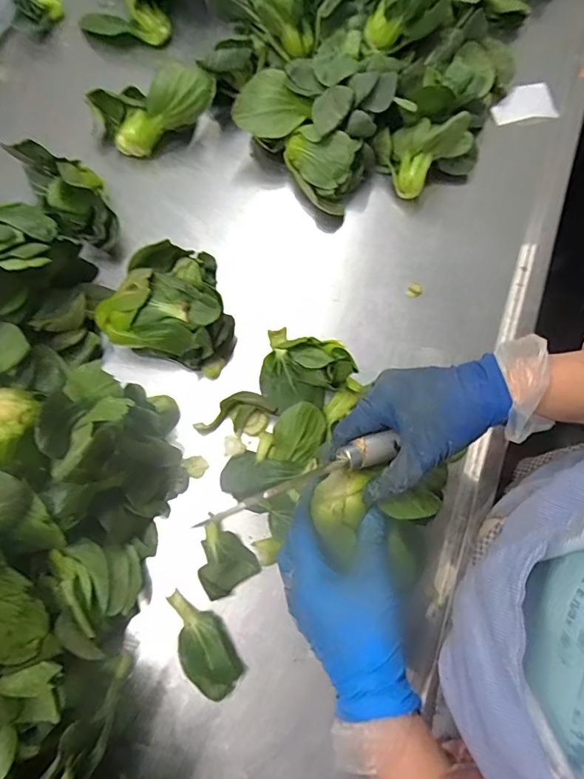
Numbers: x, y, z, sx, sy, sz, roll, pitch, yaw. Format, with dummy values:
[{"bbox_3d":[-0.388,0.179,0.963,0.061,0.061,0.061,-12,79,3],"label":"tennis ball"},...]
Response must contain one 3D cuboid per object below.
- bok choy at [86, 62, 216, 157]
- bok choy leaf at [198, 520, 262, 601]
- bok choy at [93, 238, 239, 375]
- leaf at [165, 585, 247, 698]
[{"bbox_3d":[-0.165,-0.339,0.576,0.154,0.061,0.069,-15,72,12],"label":"bok choy"},{"bbox_3d":[-0.067,0.157,0.443,0.049,0.027,0.061,-38,77,-13],"label":"bok choy leaf"},{"bbox_3d":[-0.121,-0.090,0.493,0.133,0.084,0.115,15,72,3],"label":"bok choy"},{"bbox_3d":[-0.083,0.227,0.426,0.046,0.019,0.095,-32,76,-12],"label":"leaf"}]

